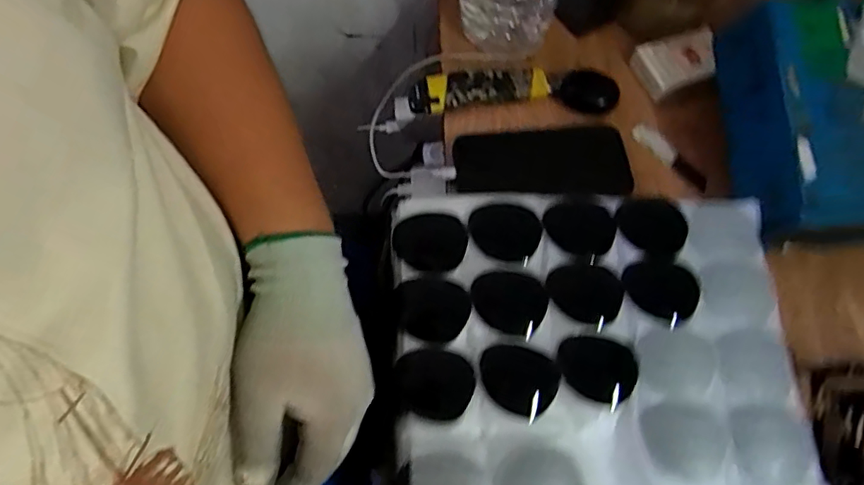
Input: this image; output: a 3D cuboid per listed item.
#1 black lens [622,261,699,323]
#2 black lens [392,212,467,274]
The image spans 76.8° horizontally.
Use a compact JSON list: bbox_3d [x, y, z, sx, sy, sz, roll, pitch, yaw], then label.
[{"bbox_3d":[0.165,0.033,0.391,0.051,0.004,0.042,27,69,10],"label":"black lens"},{"bbox_3d":[-0.001,-0.002,0.404,0.053,0.010,0.041,7,67,2],"label":"black lens"}]

